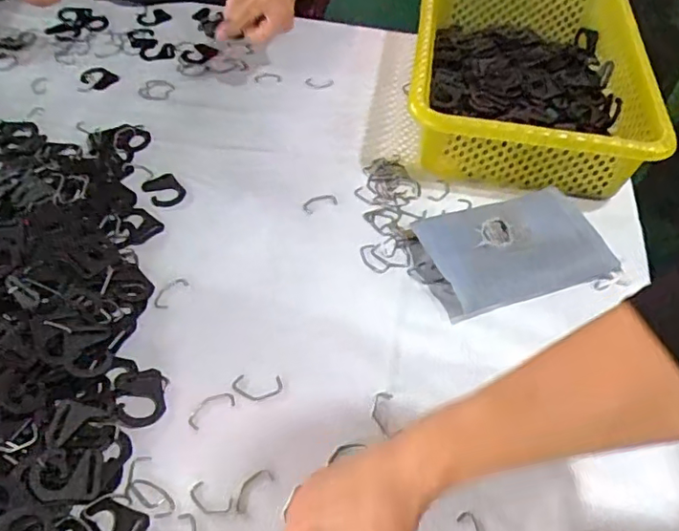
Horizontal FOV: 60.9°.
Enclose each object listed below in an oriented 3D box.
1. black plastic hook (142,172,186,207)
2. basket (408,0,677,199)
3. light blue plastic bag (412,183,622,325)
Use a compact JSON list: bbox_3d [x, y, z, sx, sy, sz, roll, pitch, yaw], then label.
[{"bbox_3d":[-0.177,-0.077,0.586,0.035,0.004,0.042,-32,60,-27],"label":"black plastic hook"},{"bbox_3d":[0.213,-0.225,0.678,0.248,0.090,0.335,9,51,3],"label":"basket"},{"bbox_3d":[0.158,-0.018,0.540,0.180,0.036,0.109,-15,54,-16],"label":"light blue plastic bag"}]

